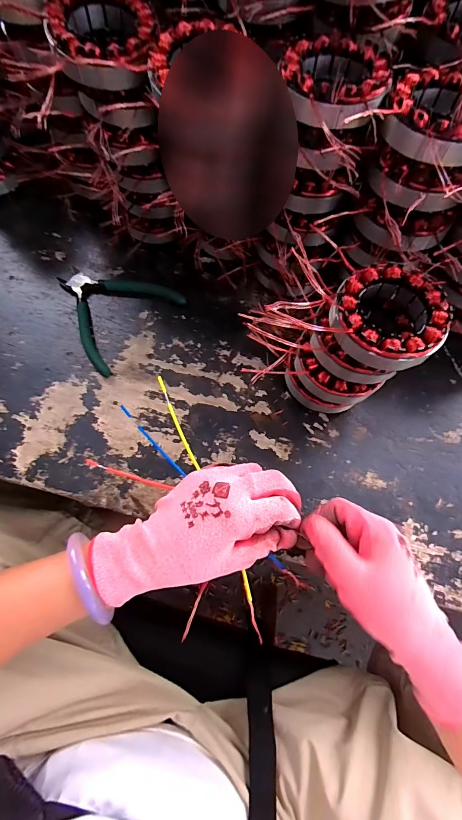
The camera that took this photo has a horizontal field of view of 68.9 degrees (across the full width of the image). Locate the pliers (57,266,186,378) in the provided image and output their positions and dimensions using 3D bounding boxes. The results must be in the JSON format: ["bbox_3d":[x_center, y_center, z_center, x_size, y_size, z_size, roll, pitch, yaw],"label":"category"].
[{"bbox_3d":[-0.145,-0.125,0.393,0.129,0.012,0.130,39,77,10],"label":"pliers"}]

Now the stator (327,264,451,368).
[{"bbox_3d":[0.124,-0.076,0.267,0.089,0.022,0.085,0,73,-1],"label":"stator"}]

